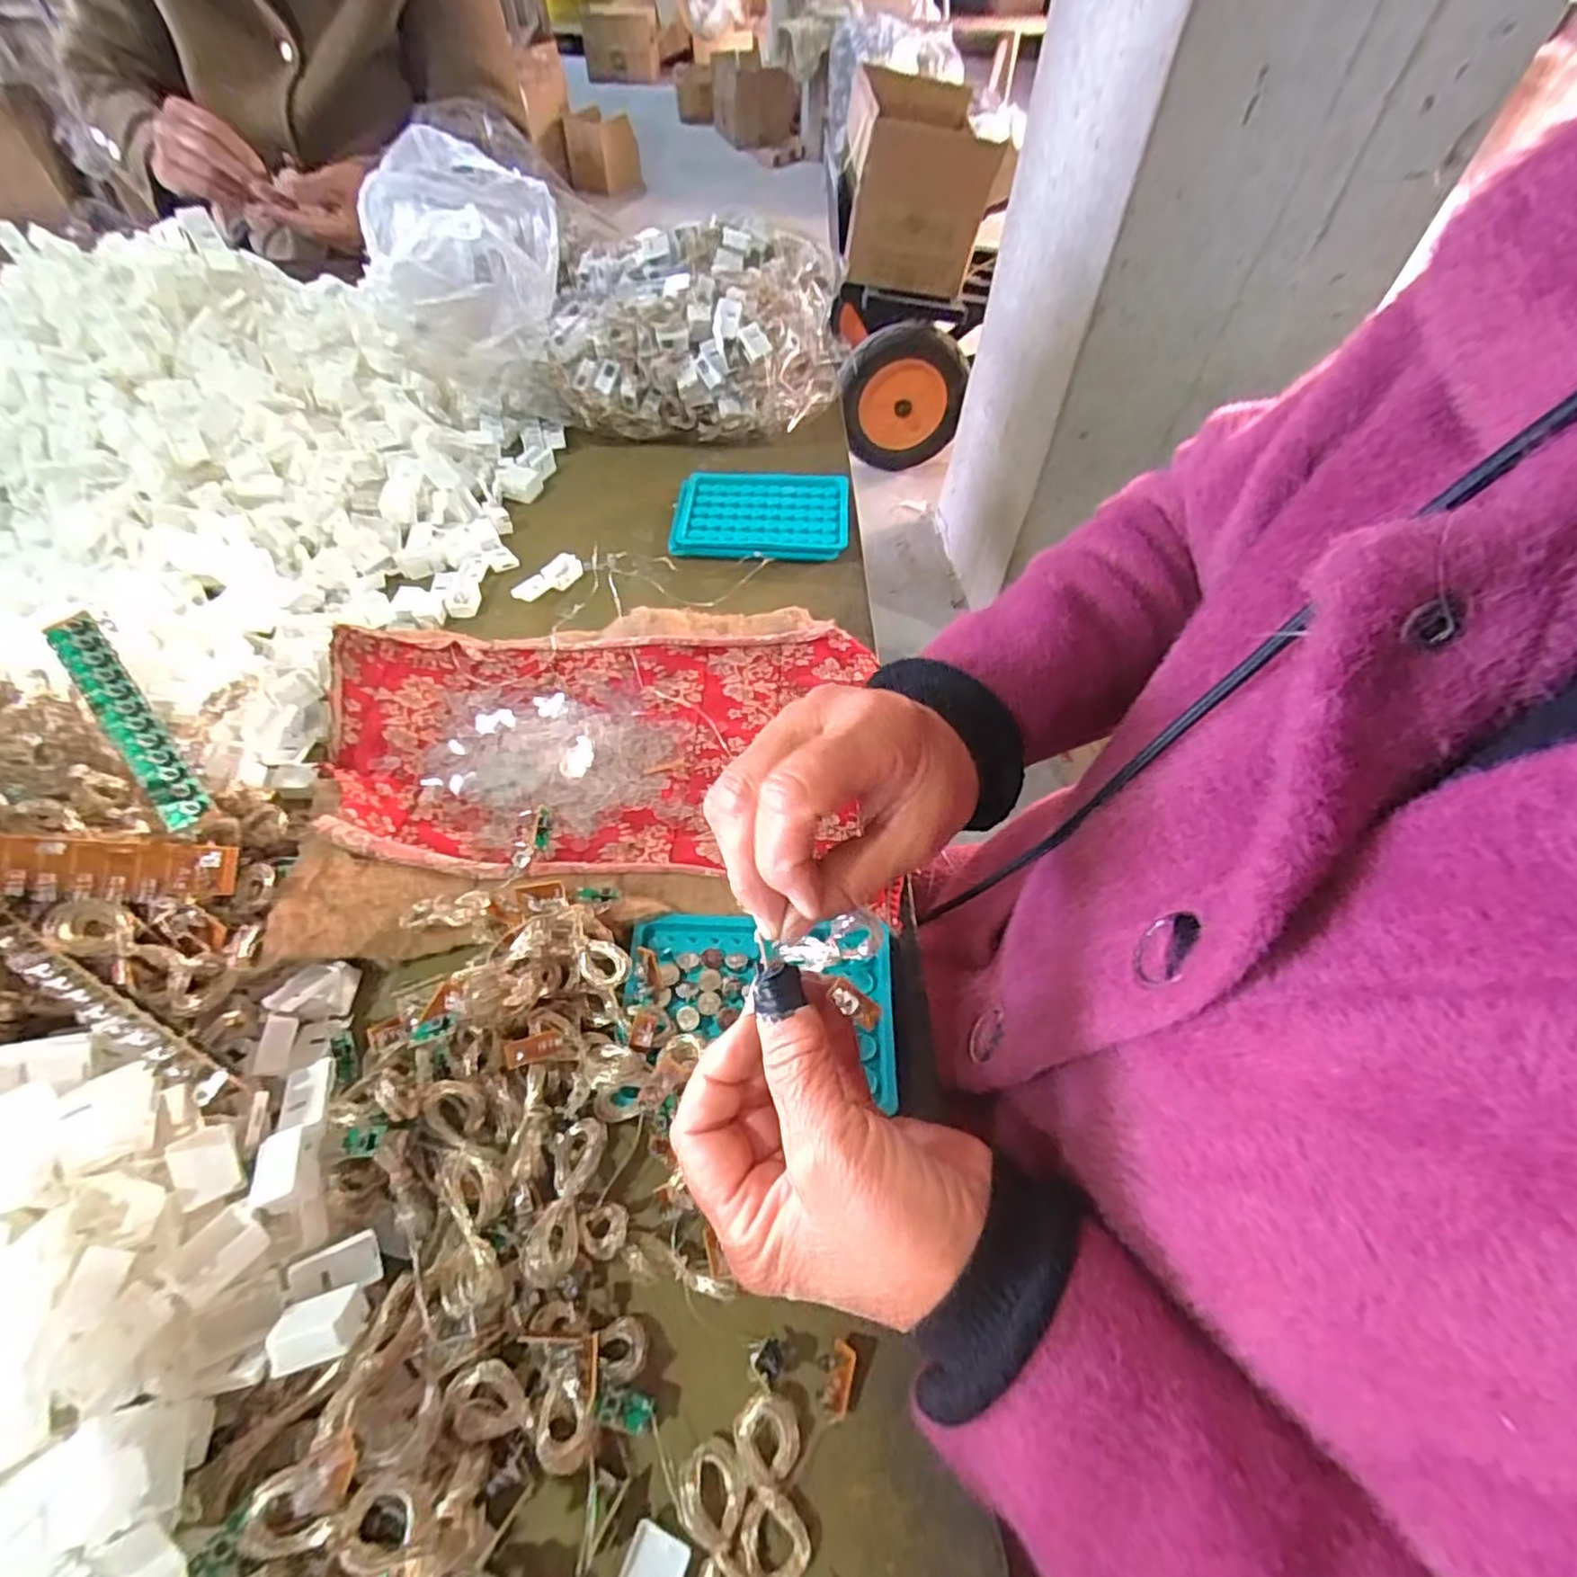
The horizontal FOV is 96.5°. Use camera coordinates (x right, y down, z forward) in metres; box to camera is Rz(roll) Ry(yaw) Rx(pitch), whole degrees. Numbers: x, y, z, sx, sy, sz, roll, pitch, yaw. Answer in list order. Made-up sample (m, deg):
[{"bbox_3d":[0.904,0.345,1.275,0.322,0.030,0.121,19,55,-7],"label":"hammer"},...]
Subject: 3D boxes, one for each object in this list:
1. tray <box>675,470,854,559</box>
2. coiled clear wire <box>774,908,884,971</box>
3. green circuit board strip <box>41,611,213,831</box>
[{"bbox_3d":[-0.022,-0.218,0.560,0.136,0.016,0.095,4,56,0],"label":"tray"},{"bbox_3d":[0.017,0.064,0.286,0.045,0.009,0.015,-20,55,15],"label":"coiled clear wire"},{"bbox_3d":[-0.317,-0.033,0.338,0.021,0.012,0.121,-35,85,-23],"label":"green circuit board strip"}]

